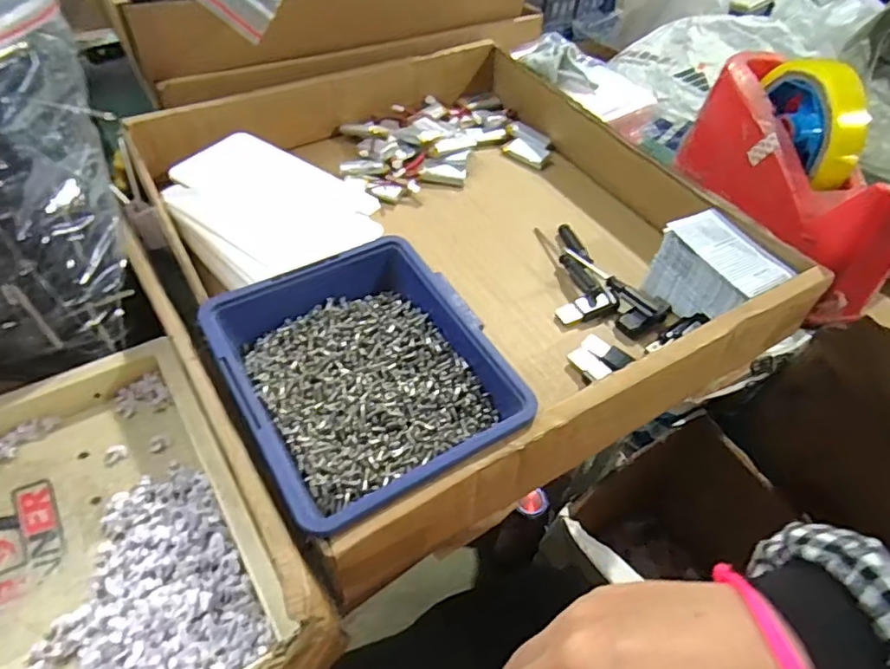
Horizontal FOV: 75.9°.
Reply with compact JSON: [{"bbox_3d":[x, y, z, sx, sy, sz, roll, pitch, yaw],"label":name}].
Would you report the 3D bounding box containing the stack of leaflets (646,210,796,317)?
[{"bbox_3d":[0.182,-0.042,0.385,0.055,0.044,0.069,-24,55,-23],"label":"stack of leaflets"}]

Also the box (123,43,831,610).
[{"bbox_3d":[0.007,-0.081,0.411,0.369,0.070,0.381,-23,55,-23],"label":"box"}]

